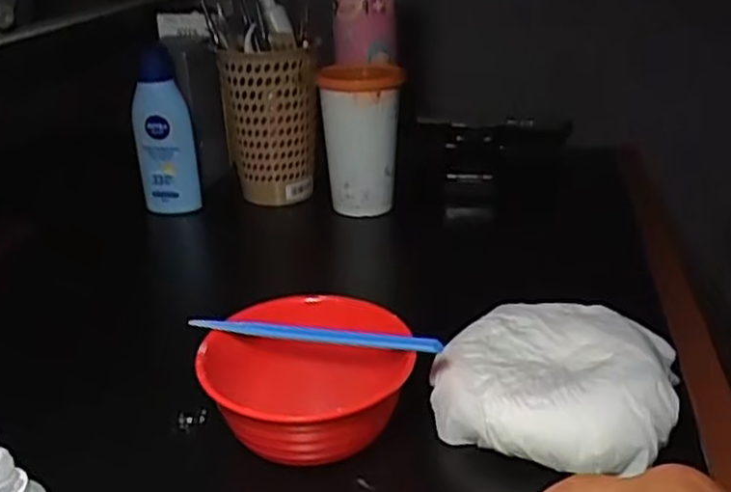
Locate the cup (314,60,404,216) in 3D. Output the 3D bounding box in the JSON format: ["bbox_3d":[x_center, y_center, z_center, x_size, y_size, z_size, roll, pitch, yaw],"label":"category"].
[{"bbox_3d":[-0.005,-0.097,0.674,0.067,0.129,0.077,-3,25,-4],"label":"cup"}]

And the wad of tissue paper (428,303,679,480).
[{"bbox_3d":[0.104,0.070,0.406,0.124,0.036,0.113,8,27,19],"label":"wad of tissue paper"}]

